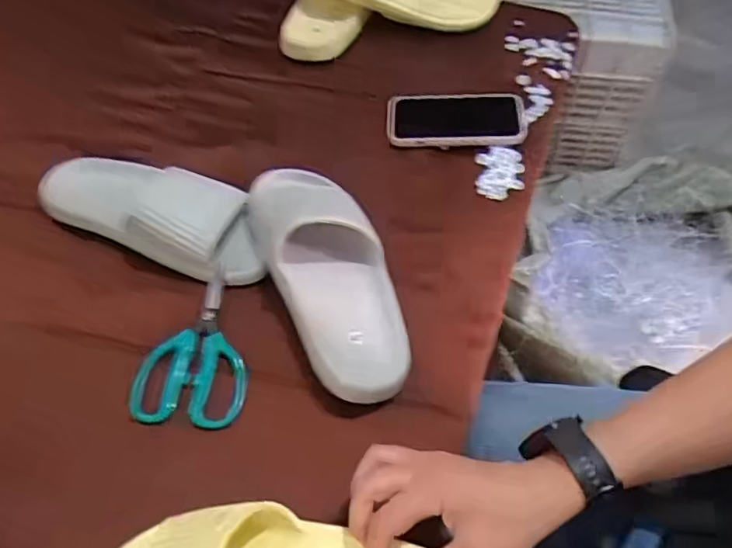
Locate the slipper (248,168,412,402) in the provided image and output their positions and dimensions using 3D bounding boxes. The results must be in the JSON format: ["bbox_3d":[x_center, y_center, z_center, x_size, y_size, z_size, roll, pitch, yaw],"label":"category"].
[{"bbox_3d":[-0.035,-0.017,0.541,0.108,0.061,0.230,-16,56,-11],"label":"slipper"}]

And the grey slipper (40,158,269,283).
[{"bbox_3d":[-0.208,-0.067,0.591,0.257,0.055,0.105,15,55,11],"label":"grey slipper"}]

